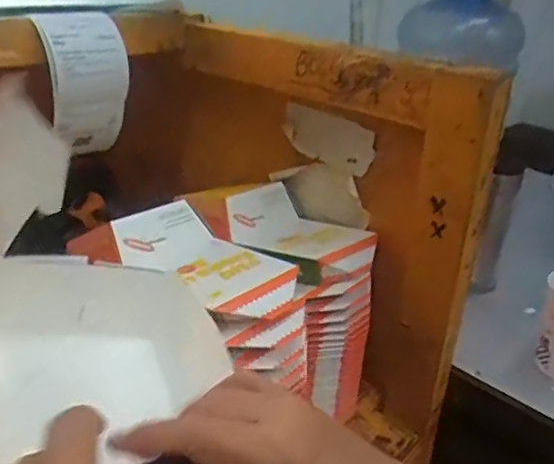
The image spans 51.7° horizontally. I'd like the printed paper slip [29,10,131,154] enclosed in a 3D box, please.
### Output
[{"bbox_3d":[-0.197,-0.149,0.590,0.083,0.137,0.053,-14,31,-31],"label":"printed paper slip"}]

